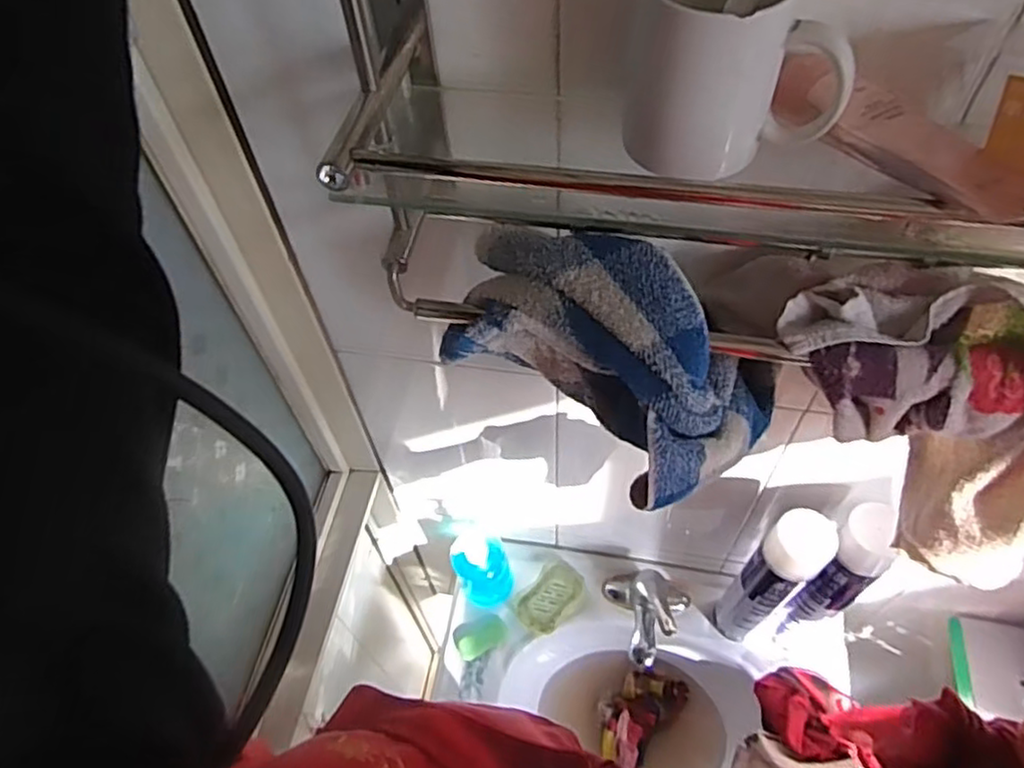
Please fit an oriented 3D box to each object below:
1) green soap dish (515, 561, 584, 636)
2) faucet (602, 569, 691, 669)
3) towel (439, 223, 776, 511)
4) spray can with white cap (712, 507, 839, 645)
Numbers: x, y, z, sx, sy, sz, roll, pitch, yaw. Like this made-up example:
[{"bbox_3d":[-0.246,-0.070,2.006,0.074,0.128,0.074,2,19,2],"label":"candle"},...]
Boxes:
[{"bbox_3d":[0.059,0.315,1.026,0.067,0.018,0.106,33,62,24],"label":"green soap dish"},{"bbox_3d":[0.185,0.325,0.963,0.118,0.089,0.127,10,56,10],"label":"faucet"},{"bbox_3d":[0.074,-0.035,0.491,0.217,0.134,0.141,30,61,22],"label":"towel"},{"bbox_3d":[0.308,0.244,0.835,0.049,0.328,0.064,-39,61,-22],"label":"spray can with white cap"}]

